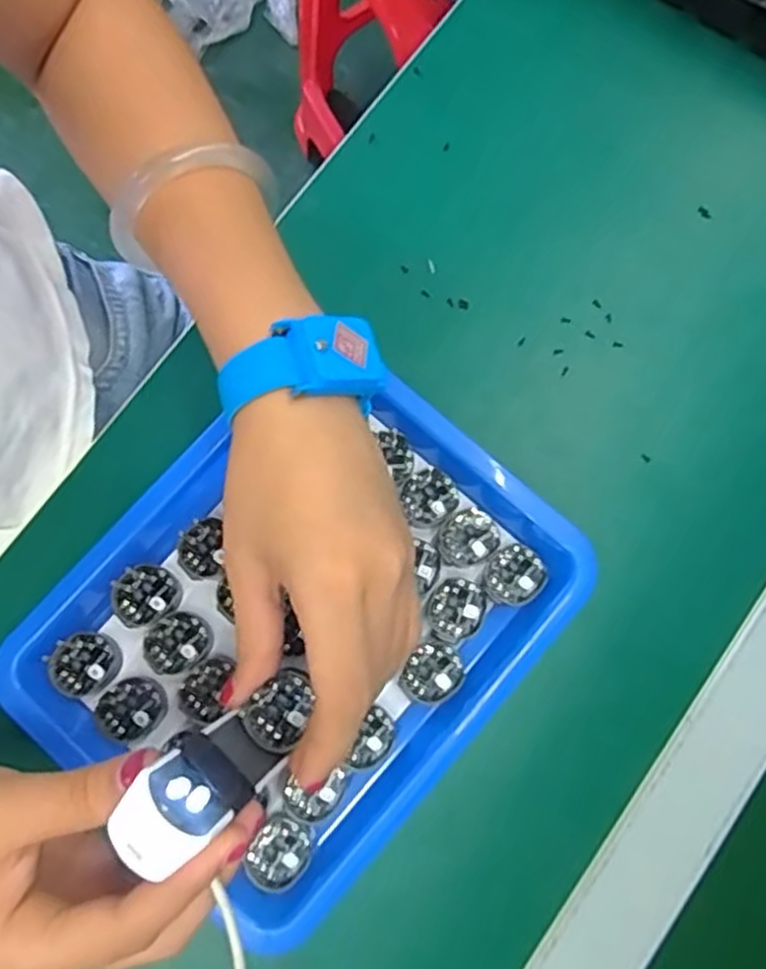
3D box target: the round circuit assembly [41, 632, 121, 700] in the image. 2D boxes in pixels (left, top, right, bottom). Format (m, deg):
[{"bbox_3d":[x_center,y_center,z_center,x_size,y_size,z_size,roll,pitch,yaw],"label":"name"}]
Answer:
[{"bbox_3d":[-0.133,0.080,0.329,0.030,0.006,0.028,0,79,-1],"label":"round circuit assembly"}]

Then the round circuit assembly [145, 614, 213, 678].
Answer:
[{"bbox_3d":[-0.091,0.071,0.331,0.029,0.004,0.025,-19,80,-5],"label":"round circuit assembly"}]

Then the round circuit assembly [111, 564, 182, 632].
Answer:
[{"bbox_3d":[-0.106,0.051,0.334,0.029,0.005,0.028,0,79,-1],"label":"round circuit assembly"}]

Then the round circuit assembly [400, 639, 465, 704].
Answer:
[{"bbox_3d":[0.023,0.083,0.327,0.024,0.004,0.027,30,80,4],"label":"round circuit assembly"}]

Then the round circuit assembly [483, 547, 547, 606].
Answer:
[{"bbox_3d":[0.060,0.042,0.336,0.027,0.004,0.025,0,79,-1],"label":"round circuit assembly"}]

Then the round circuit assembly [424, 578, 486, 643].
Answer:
[{"bbox_3d":[0.033,0.056,0.333,0.025,0.004,0.028,26,80,4],"label":"round circuit assembly"}]

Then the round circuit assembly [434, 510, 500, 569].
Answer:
[{"bbox_3d":[0.039,0.025,0.339,0.030,0.004,0.024,-19,80,-5],"label":"round circuit assembly"}]

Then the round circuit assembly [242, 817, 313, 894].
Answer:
[{"bbox_3d":[-0.043,0.155,0.312,0.023,0.004,0.027,25,80,3],"label":"round circuit assembly"}]

